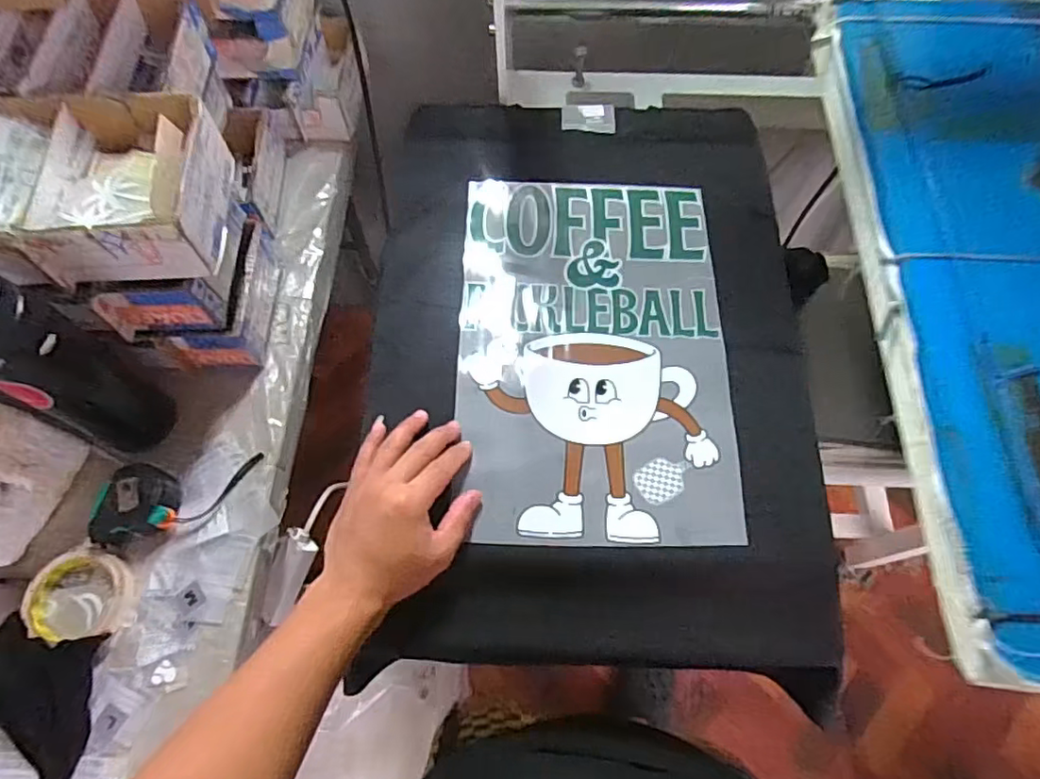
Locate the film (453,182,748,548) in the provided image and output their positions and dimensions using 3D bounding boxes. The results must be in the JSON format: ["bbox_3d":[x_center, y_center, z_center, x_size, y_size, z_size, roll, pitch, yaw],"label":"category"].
[{"bbox_3d":[0.067,-0.045,0.562,0.243,0.004,0.372,1,66,1],"label":"film"}]

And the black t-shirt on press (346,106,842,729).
[{"bbox_3d":[0.065,-0.051,0.590,0.397,0.063,0.593,3,65,0],"label":"black t-shirt on press"}]

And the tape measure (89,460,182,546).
[{"bbox_3d":[-0.389,0.116,0.603,0.073,0.040,0.078,-1,65,-2],"label":"tape measure"}]

